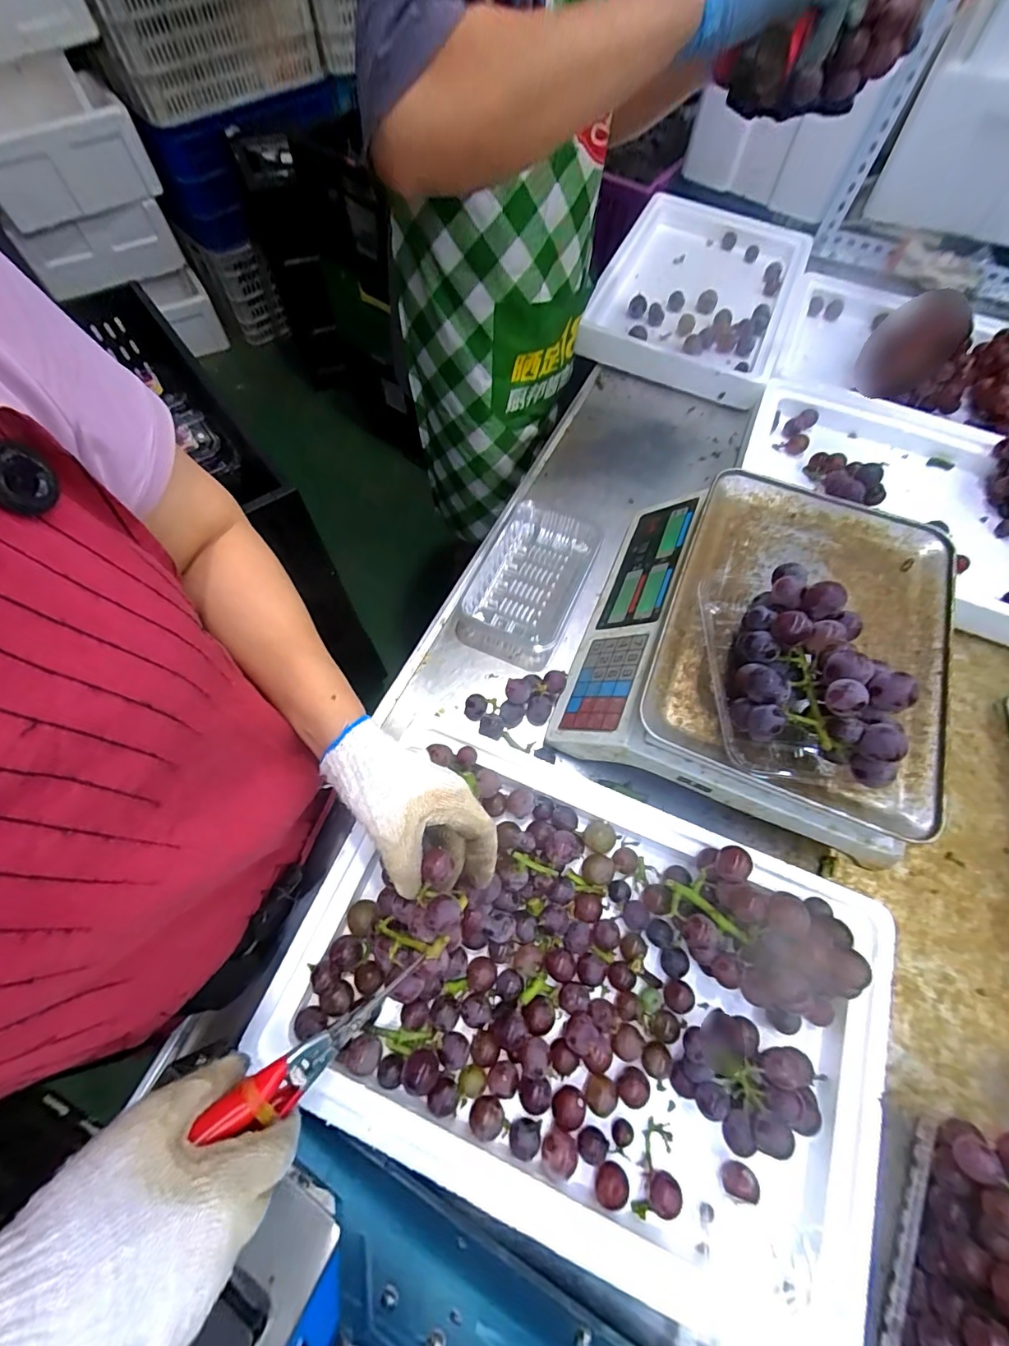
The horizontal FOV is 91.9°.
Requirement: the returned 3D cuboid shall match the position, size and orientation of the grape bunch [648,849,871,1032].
[{"bbox_3d":[0.202,0.202,0.378,0.157,0.079,0.093,33,68,12],"label":"grape bunch"}]

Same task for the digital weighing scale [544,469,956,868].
[{"bbox_3d":[0.244,-0.038,0.478,0.301,0.099,0.335,22,66,8],"label":"digital weighing scale"}]

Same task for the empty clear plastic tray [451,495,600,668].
[{"bbox_3d":[0.029,-0.108,0.571,0.119,0.037,0.200,22,66,8],"label":"empty clear plastic tray"}]

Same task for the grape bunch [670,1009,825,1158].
[{"bbox_3d":[0.177,0.293,0.347,0.079,0.053,0.097,-42,73,-19],"label":"grape bunch"}]

